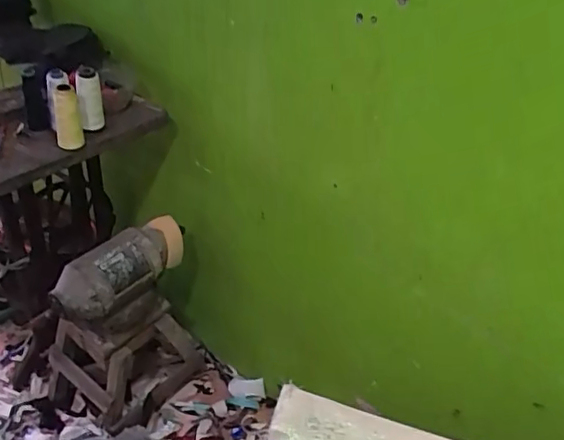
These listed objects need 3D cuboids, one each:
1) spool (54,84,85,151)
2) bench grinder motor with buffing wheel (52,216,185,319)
[{"bbox_3d":[-0.400,-0.188,1.056,0.047,0.125,0.043,3,37,-2],"label":"spool"},{"bbox_3d":[-0.326,0.107,1.203,0.118,0.118,0.297,27,43,24],"label":"bench grinder motor with buffing wheel"}]

